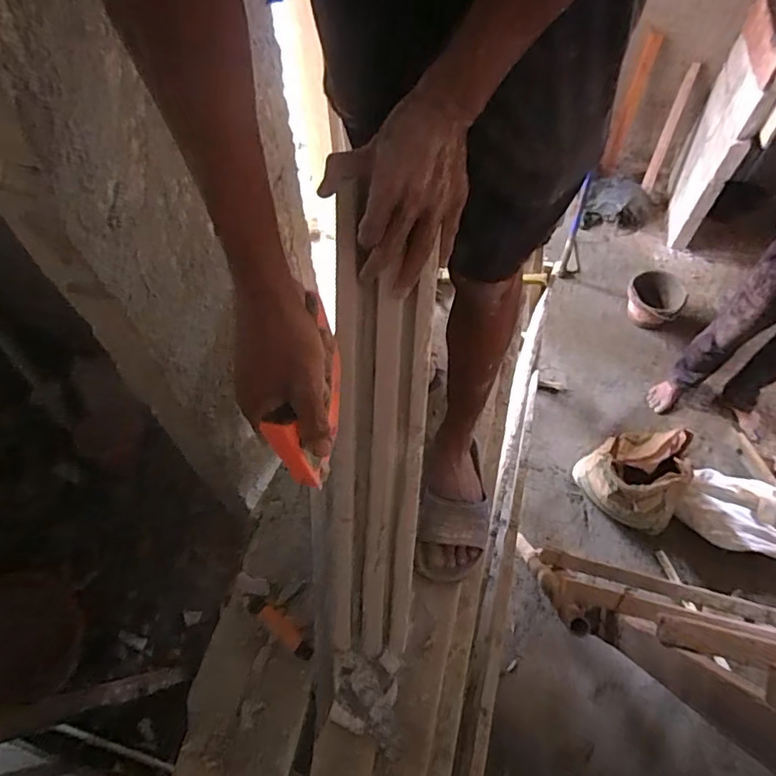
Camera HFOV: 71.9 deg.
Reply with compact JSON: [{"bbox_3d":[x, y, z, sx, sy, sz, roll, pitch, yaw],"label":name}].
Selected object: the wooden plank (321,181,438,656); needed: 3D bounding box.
[{"bbox_3d":[-0.018,0.093,0.606,0.105,0.566,0.020,3,24,1],"label":"wooden plank"}]

